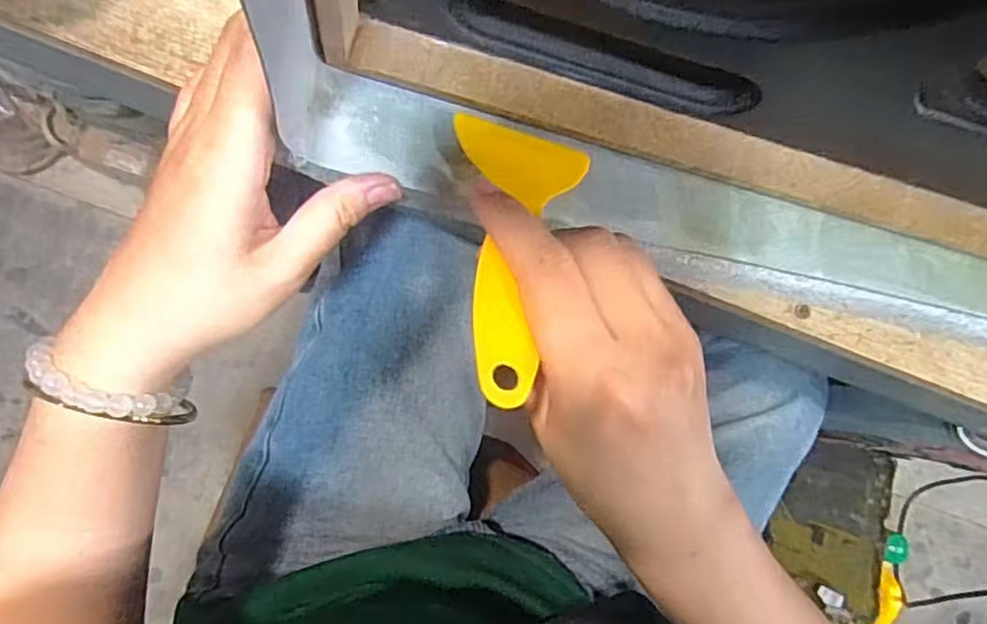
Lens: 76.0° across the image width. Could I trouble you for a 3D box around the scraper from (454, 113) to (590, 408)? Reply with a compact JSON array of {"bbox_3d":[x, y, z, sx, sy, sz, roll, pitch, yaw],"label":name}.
[{"bbox_3d":[0.005,-0.021,0.216,0.050,0.014,0.113,14,52,-8],"label":"scraper"}]

